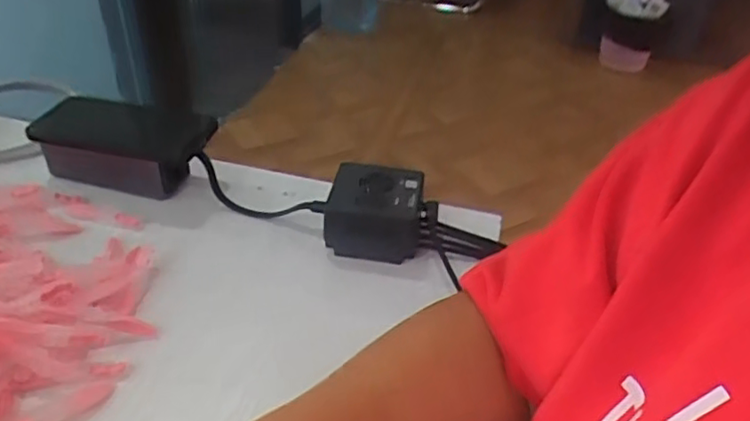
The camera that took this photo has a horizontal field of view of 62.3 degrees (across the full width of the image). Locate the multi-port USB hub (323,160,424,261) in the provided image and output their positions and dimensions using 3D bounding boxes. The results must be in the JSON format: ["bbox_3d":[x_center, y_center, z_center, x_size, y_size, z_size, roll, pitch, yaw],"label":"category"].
[{"bbox_3d":[-0.001,0.003,0.534,0.081,0.051,0.076,2,38,-2],"label":"multi-port USB hub"}]

